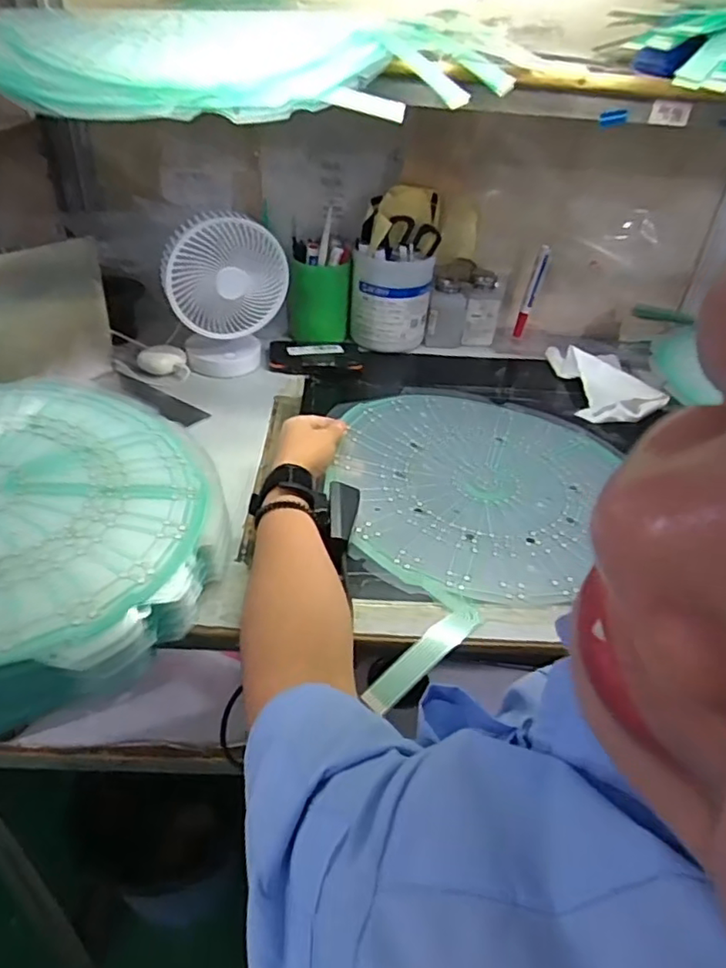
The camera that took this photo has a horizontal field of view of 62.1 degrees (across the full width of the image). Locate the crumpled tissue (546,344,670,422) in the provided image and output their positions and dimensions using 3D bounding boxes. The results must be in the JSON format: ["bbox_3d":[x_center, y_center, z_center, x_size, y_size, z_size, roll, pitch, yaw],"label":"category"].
[{"bbox_3d":[0.329,-0.148,0.830,0.100,0.049,0.189,5,36,0],"label":"crumpled tissue"}]

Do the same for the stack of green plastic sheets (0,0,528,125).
[{"bbox_3d":[-0.111,-0.384,0.540,0.493,0.085,0.245,-13,40,-24],"label":"stack of green plastic sheets"}]

